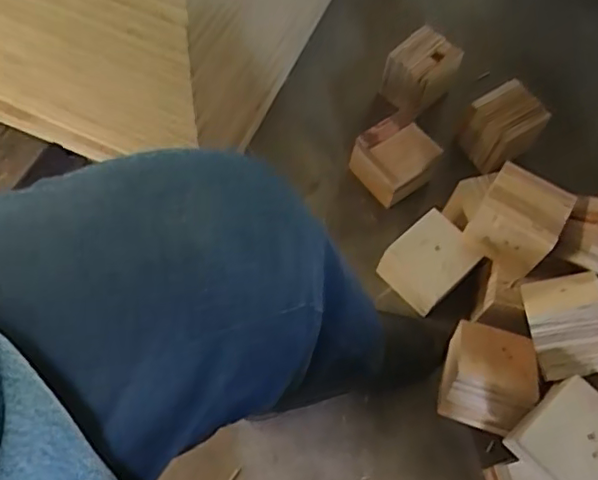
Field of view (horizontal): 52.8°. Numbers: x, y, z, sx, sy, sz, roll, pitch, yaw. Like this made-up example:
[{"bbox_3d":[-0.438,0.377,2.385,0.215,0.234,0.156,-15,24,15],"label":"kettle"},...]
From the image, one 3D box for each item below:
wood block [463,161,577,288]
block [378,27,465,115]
[{"bbox_3d":[0.276,-0.025,0.765,0.096,0.085,0.105,31,65,12],"label":"wood block"},{"bbox_3d":[0.213,-0.294,1.054,0.107,0.082,0.132,35,66,13],"label":"block"}]

